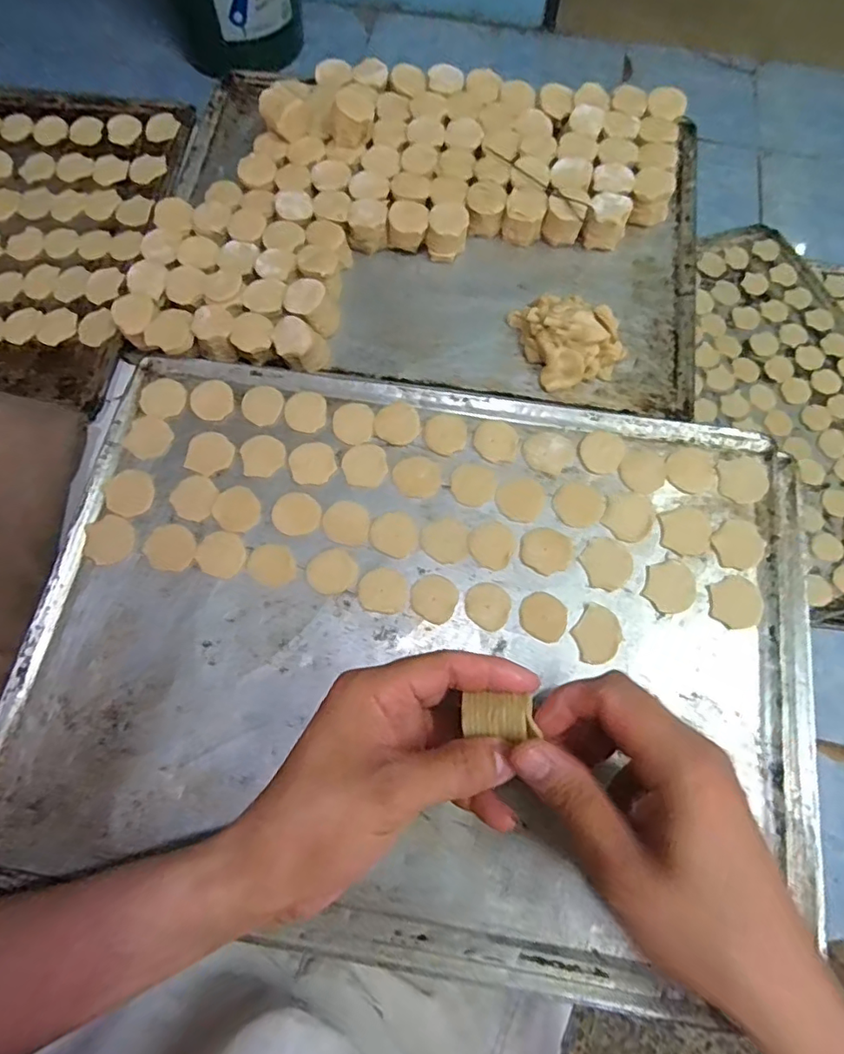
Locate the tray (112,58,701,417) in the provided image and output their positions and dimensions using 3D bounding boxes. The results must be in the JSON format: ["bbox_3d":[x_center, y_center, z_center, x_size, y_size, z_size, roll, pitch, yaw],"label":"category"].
[{"bbox_3d":[-0.005,-0.254,0.466,0.461,0.051,0.316,9,71,4],"label":"tray"}]

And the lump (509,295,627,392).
[{"bbox_3d":[0.115,-0.147,0.429,0.069,0.030,0.070,-14,71,-5],"label":"lump"}]

